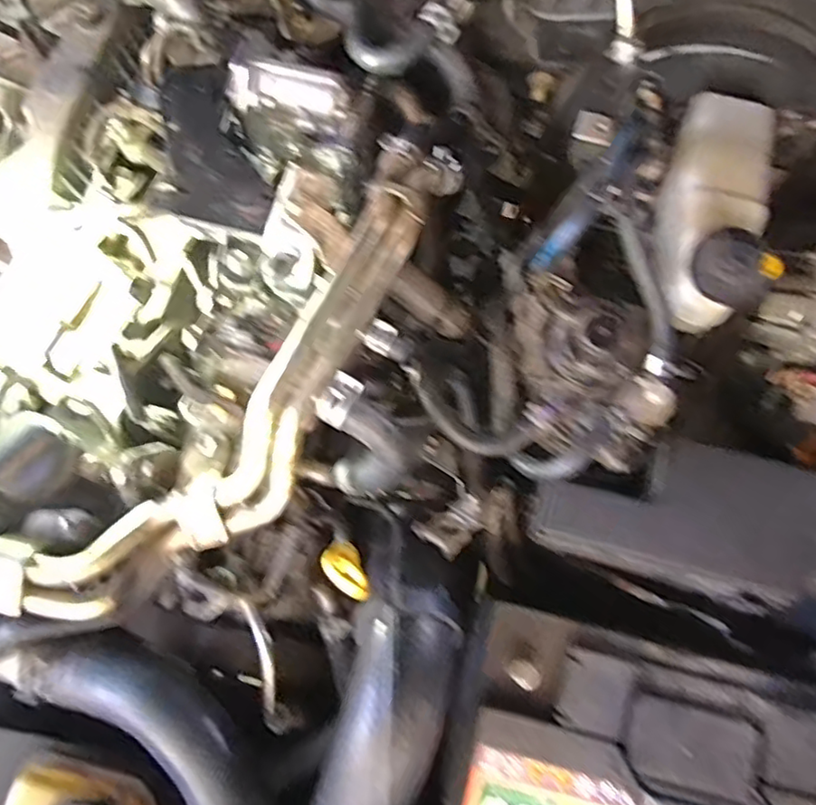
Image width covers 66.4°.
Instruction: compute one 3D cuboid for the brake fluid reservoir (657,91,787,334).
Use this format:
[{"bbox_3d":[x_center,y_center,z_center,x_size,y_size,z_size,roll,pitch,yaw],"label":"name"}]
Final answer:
[{"bbox_3d":[0.244,-0.159,0.479,0.072,0.067,0.201,15,76,5],"label":"brake fluid reservoir"}]

